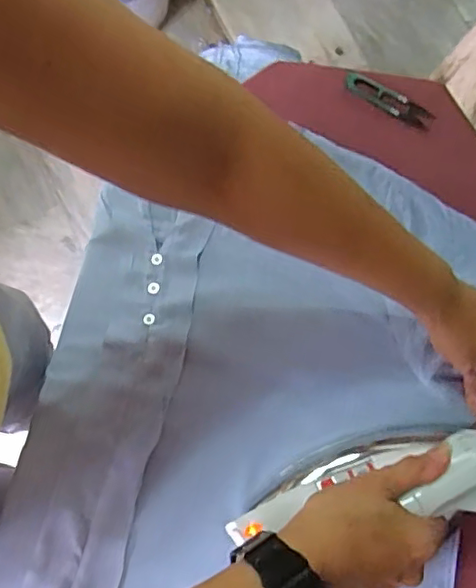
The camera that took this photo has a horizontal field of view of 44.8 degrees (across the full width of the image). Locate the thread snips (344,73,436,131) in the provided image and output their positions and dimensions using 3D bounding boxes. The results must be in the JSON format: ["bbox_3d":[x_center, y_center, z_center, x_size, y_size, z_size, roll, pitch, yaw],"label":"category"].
[{"bbox_3d":[0.159,-0.205,0.611,0.098,0.015,0.020,29,76,8],"label":"thread snips"}]

